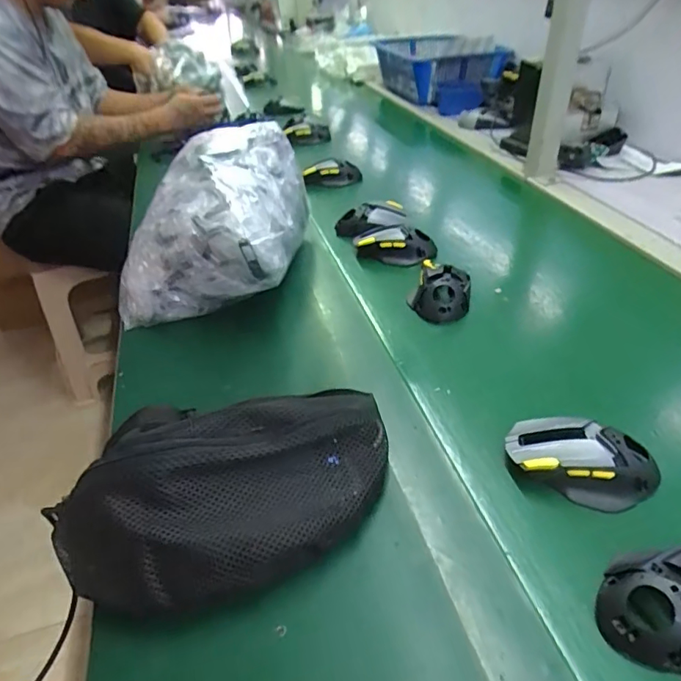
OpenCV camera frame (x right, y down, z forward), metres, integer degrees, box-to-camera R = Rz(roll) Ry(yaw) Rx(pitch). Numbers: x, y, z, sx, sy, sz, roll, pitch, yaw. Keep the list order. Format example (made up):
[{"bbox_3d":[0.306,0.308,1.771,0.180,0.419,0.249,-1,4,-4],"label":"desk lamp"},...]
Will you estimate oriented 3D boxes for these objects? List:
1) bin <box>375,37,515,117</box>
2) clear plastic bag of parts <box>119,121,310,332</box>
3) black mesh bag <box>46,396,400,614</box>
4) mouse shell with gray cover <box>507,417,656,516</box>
[{"bbox_3d":[0.263,-0.752,1.388,0.212,0.146,0.455,-20,41,-17],"label":"bin"},{"bbox_3d":[-0.156,-0.155,0.658,0.204,0.173,0.240,3,38,10],"label":"clear plastic bag of parts"},{"bbox_3d":[-0.083,0.114,0.394,0.270,0.073,0.142,-15,39,-14],"label":"black mesh bag"},{"bbox_3d":[0.202,0.101,0.422,0.119,0.043,0.060,11,40,20],"label":"mouse shell with gray cover"}]

